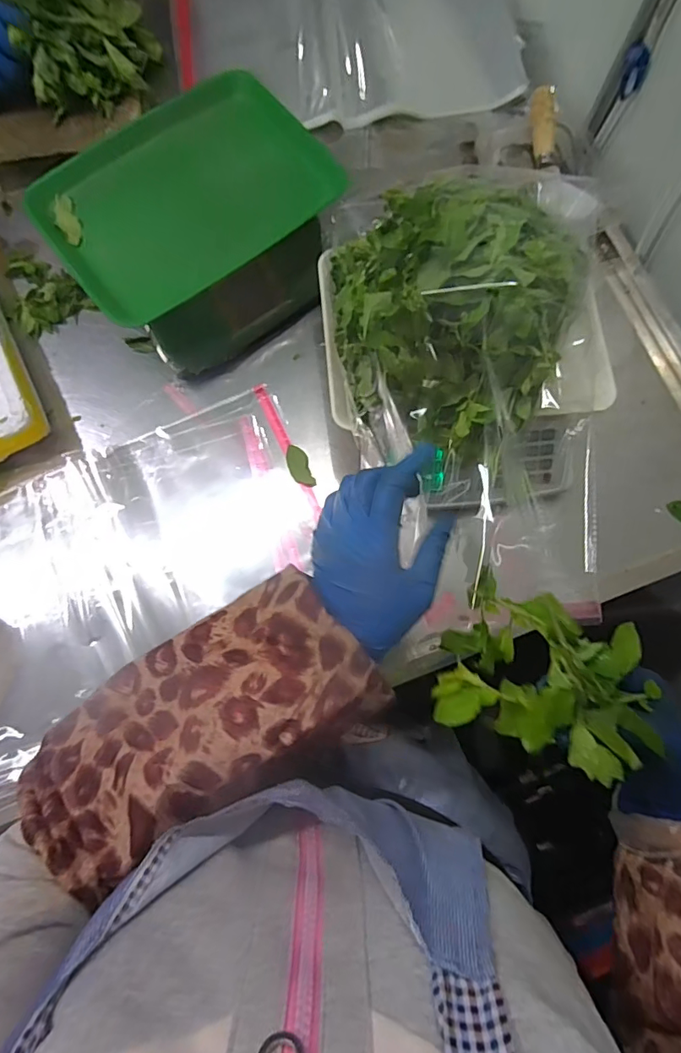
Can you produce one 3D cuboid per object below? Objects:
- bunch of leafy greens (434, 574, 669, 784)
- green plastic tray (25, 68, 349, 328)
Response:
[{"bbox_3d":[0.132,0.098,0.315,0.119,0.077,0.104,25,80,6],"label":"bunch of leafy greens"},{"bbox_3d":[-0.168,-0.361,0.524,0.294,0.028,0.204,-37,74,-4],"label":"green plastic tray"}]

